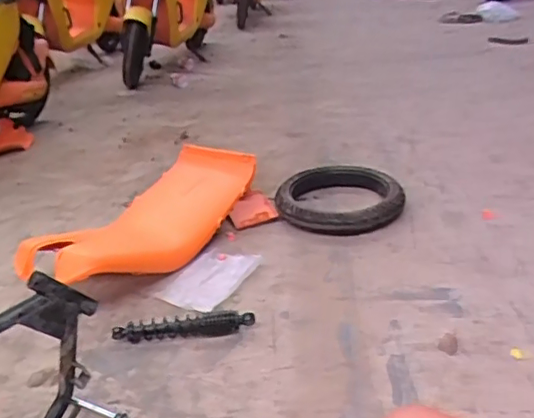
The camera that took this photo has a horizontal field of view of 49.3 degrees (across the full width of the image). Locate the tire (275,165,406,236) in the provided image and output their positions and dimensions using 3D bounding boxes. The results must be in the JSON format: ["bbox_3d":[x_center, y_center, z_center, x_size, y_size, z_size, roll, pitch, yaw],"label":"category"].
[{"bbox_3d":[0.213,-0.038,1.726,0.366,0.079,0.356,-3,26,-1],"label":"tire"}]

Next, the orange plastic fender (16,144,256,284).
[{"bbox_3d":[-0.292,0.029,1.512,0.258,0.154,0.683,11,29,27],"label":"orange plastic fender"}]

